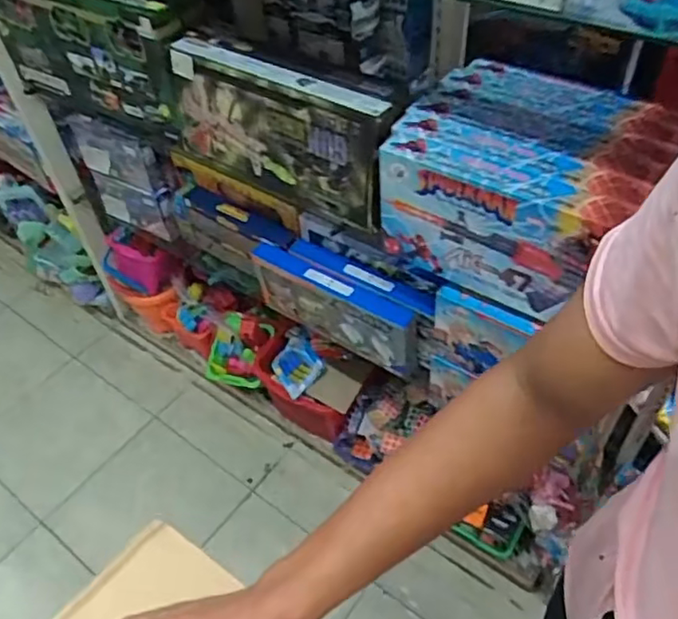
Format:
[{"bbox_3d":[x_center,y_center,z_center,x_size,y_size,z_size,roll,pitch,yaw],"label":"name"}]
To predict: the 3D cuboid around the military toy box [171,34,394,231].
[{"bbox_3d":[-0.103,-0.300,1.024,0.455,0.208,0.090,27,54,25],"label":"military toy box"}]

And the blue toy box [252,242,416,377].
[{"bbox_3d":[-0.013,0.008,1.180,0.347,0.170,0.047,27,54,25],"label":"blue toy box"}]

